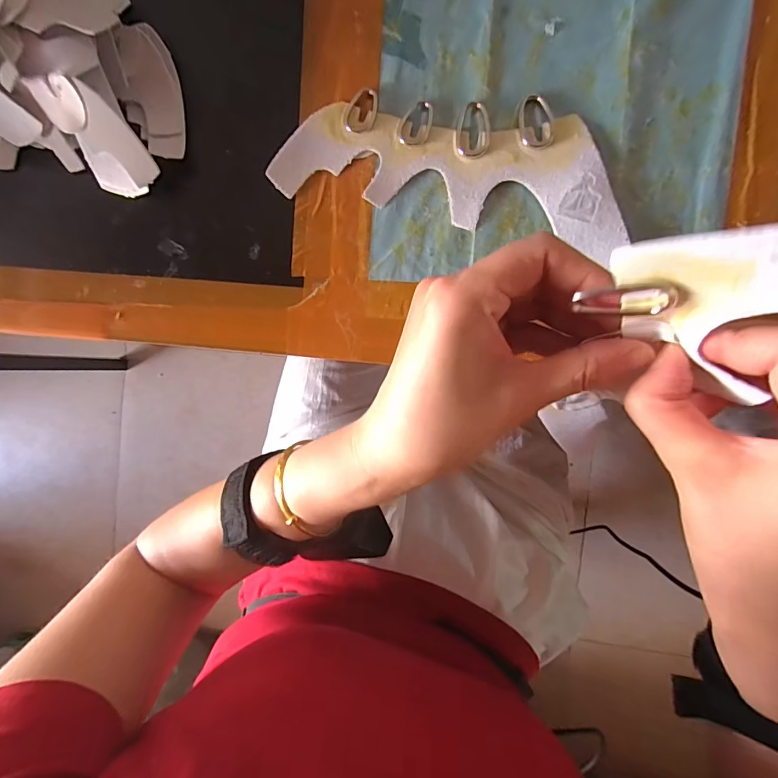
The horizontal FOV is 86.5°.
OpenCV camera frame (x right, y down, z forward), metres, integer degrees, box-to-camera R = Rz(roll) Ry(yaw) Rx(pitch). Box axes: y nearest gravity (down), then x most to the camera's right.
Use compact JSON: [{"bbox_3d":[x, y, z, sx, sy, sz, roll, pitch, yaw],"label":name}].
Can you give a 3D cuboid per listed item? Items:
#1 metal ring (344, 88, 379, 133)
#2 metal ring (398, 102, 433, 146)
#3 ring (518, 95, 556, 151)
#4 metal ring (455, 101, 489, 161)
[{"bbox_3d":[-0.017,-0.171,0.255,0.019,0.004,0.026,18,94,6],"label":"metal ring"},{"bbox_3d":[0.017,-0.162,0.251,0.018,0.004,0.026,18,94,6],"label":"metal ring"},{"bbox_3d":[0.086,-0.156,0.243,0.019,0.004,0.032,-6,91,7],"label":"ring"},{"bbox_3d":[0.050,-0.154,0.247,0.020,0.004,0.033,1,94,7],"label":"metal ring"}]

